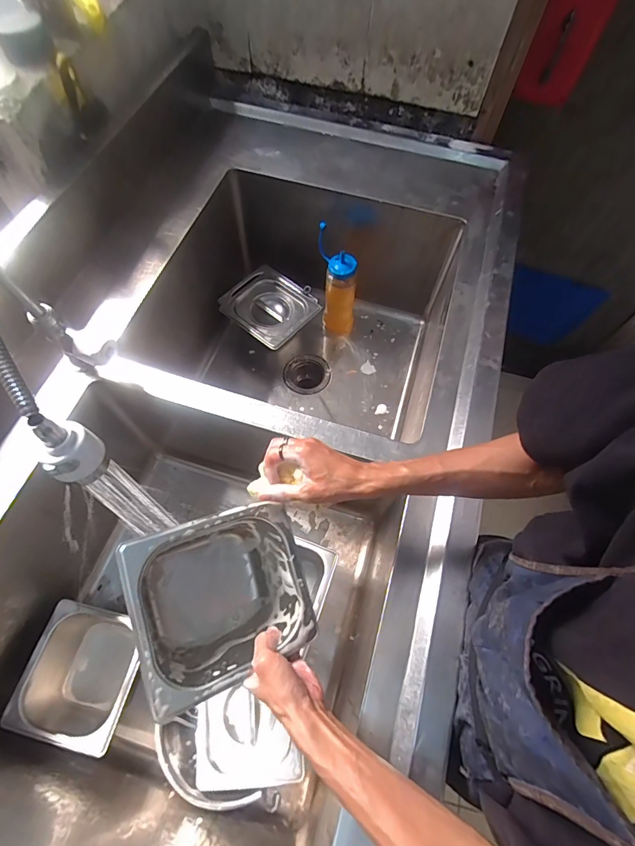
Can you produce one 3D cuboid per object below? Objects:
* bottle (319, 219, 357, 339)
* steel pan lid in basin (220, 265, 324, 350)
[{"bbox_3d":[0.047,-0.317,0.925,0.084,0.252,0.083,2,65,-1],"label":"bottle"},{"bbox_3d":[-0.108,-0.274,0.921,0.196,0.020,0.179,40,71,16],"label":"steel pan lid in basin"}]

